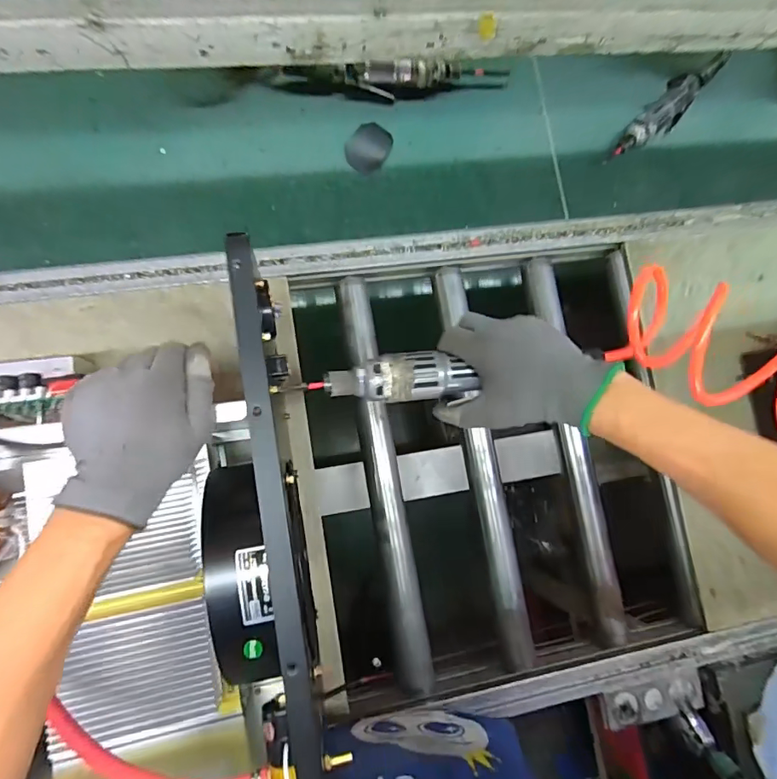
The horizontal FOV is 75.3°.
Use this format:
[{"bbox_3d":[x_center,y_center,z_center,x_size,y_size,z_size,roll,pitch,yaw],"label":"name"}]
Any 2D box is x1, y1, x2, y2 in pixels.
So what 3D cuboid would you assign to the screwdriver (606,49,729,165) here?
[{"bbox_3d":[0.457,-0.458,0.821,0.054,0.035,0.275,43,79,-1],"label":"screwdriver"}]

